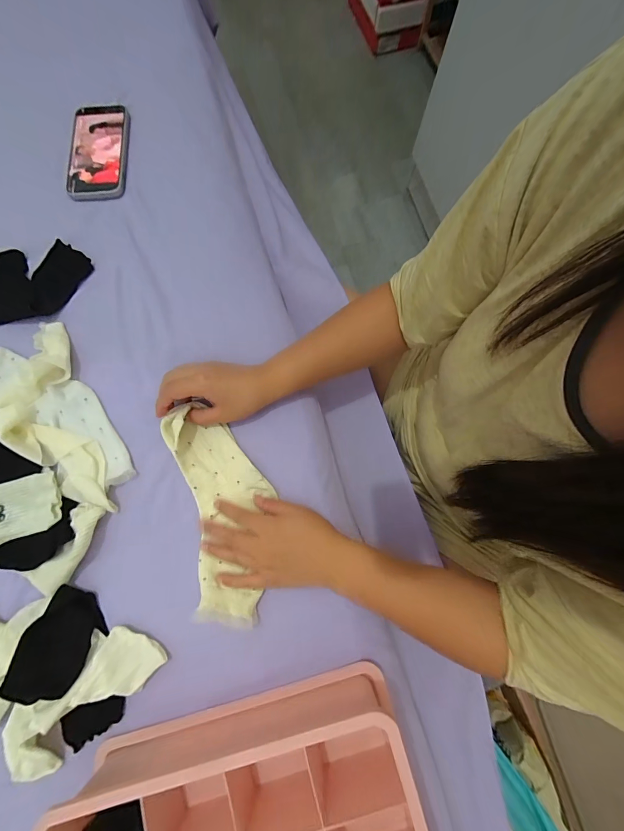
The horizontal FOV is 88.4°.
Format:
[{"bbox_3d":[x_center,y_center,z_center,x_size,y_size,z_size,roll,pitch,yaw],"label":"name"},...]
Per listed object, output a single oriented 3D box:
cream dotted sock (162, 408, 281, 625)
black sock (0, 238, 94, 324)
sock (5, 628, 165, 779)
[{"bbox_3d":[-0.098,0.097,0.356,0.102,0.034,0.240,-14,76,-4],"label":"cream dotted sock"},{"bbox_3d":[-0.370,-0.177,0.425,0.145,0.011,0.110,-6,78,-2],"label":"black sock"},{"bbox_3d":[-0.231,0.279,0.310,0.165,0.023,0.070,-44,82,-9],"label":"sock"}]

